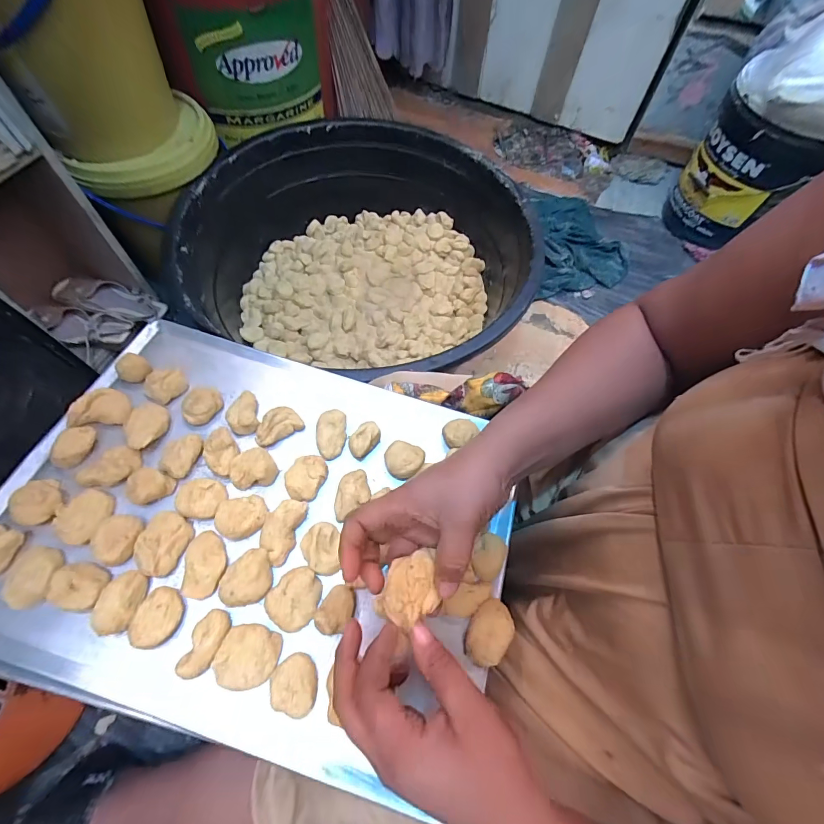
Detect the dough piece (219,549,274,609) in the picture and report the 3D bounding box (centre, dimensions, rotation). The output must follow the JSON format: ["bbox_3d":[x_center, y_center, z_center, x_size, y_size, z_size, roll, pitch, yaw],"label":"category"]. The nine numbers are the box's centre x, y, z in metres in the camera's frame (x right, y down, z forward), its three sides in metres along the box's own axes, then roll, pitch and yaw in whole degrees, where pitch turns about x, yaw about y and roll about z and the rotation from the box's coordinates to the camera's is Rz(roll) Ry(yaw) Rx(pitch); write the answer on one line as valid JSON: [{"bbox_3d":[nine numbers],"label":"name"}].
[{"bbox_3d":[-0.140,0.139,0.326,0.040,0.016,0.039,-23,66,-12],"label":"dough piece"}]

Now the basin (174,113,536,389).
[{"bbox_3d":[-0.095,-0.329,0.833,0.658,0.206,0.628,1,63,-1],"label":"basin"}]

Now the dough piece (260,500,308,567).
[{"bbox_3d":[-0.120,0.106,0.352,0.032,0.013,0.057,13,64,5],"label":"dough piece"}]

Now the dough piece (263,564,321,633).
[{"bbox_3d":[-0.097,0.157,0.327,0.039,0.010,0.046,33,67,14],"label":"dough piece"}]

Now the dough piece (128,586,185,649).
[{"bbox_3d":[-0.204,0.164,0.310,0.034,0.011,0.041,12,64,5],"label":"dough piece"}]

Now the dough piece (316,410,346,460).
[{"bbox_3d":[-0.084,0.023,0.402,0.029,0.014,0.049,0,63,-1],"label":"dough piece"}]

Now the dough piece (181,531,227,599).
[{"bbox_3d":[-0.177,0.130,0.334,0.031,0.014,0.053,-1,63,-2],"label":"dough piece"}]

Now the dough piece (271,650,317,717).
[{"bbox_3d":[-0.091,0.210,0.298,0.033,0.011,0.039,-5,64,-4],"label":"dough piece"}]

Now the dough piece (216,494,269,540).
[{"bbox_3d":[-0.157,0.095,0.354,0.043,0.012,0.035,-9,64,-6],"label":"dough piece"}]

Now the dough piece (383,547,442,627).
[{"bbox_3d":[-0.001,0.120,0.264,0.037,0.012,0.041,-11,64,-7],"label":"dough piece"}]

